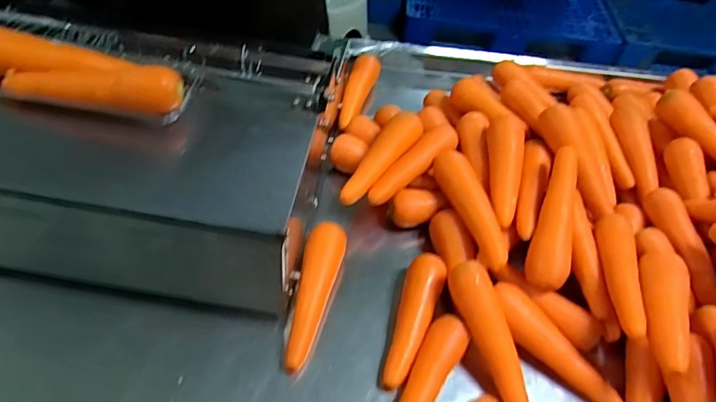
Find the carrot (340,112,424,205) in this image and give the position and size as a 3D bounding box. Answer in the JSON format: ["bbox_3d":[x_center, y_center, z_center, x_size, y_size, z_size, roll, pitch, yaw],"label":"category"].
[{"bbox_3d":[0.035,-0.055,0.679,0.051,0.037,0.186,26,51,14],"label":"carrot"}]

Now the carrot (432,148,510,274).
[{"bbox_3d":[0.139,0.006,0.620,0.041,0.031,0.176,-9,51,-15],"label":"carrot"}]

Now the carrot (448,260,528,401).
[{"bbox_3d":[0.140,0.141,0.531,0.040,0.031,0.160,-15,78,-20],"label":"carrot"}]

